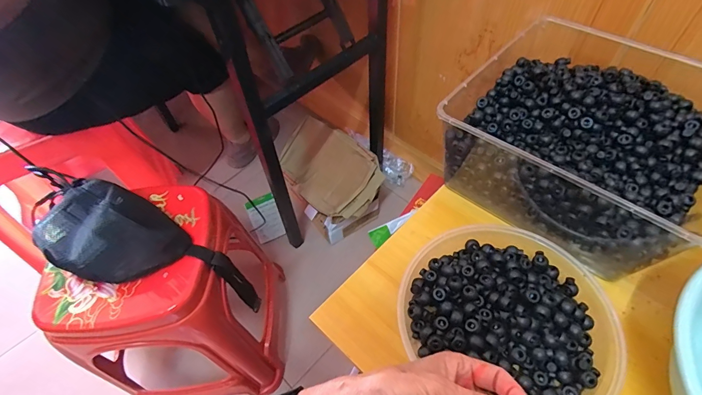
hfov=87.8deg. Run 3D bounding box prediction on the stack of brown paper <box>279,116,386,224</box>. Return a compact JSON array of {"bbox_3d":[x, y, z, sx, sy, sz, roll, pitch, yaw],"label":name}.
[{"bbox_3d":[-0.063,-0.076,1.038,0.302,0.047,0.225,41,105,29],"label":"stack of brown paper"}]

